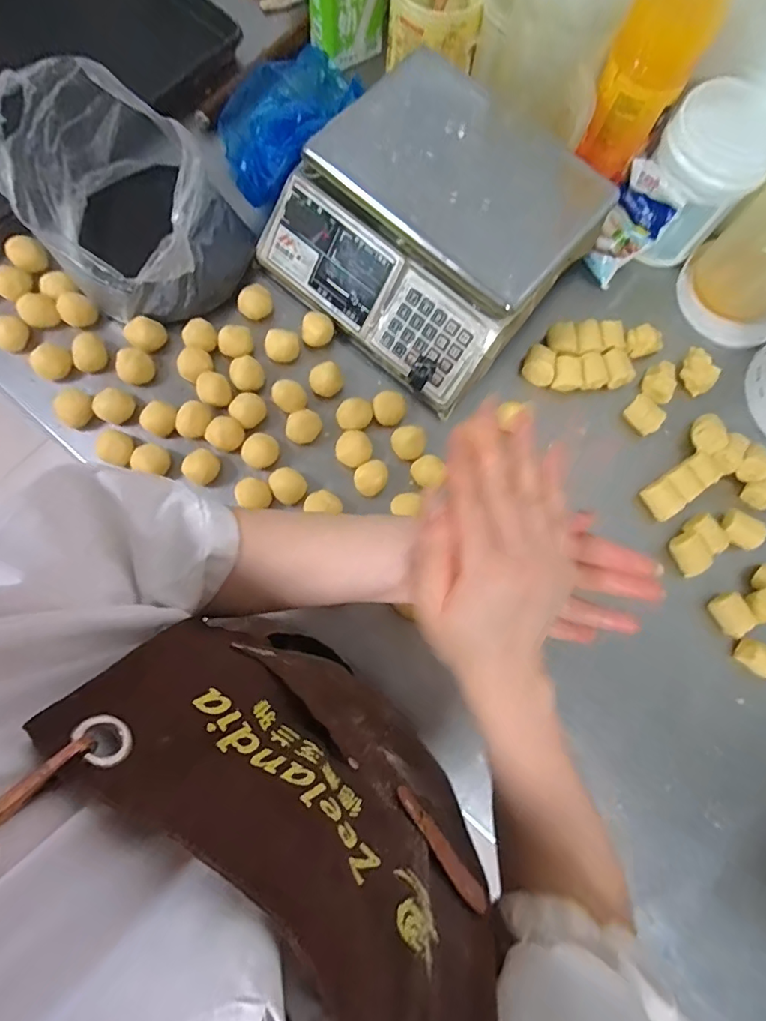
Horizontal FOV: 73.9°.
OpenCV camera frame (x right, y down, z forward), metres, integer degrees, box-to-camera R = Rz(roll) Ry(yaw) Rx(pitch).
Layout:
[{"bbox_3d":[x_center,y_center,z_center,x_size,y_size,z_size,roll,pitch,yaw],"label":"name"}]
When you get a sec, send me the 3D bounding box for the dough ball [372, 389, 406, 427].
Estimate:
[{"bbox_3d":[0.008,-0.128,0.644,0.041,0.029,0.037,2,78,-4],"label":"dough ball"}]

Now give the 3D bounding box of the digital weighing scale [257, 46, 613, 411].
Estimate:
[{"bbox_3d":[0.067,-0.356,0.638,0.329,0.108,0.326,42,78,5],"label":"digital weighing scale"}]

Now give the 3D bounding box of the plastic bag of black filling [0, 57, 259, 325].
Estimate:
[{"bbox_3d":[-0.298,-0.359,0.604,0.254,0.174,0.241,-12,79,-6],"label":"plastic bag of black filling"}]

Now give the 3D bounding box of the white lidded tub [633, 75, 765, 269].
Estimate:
[{"bbox_3d":[0.402,-0.420,0.651,0.115,0.174,0.117,1,78,-4],"label":"white lidded tub"}]

